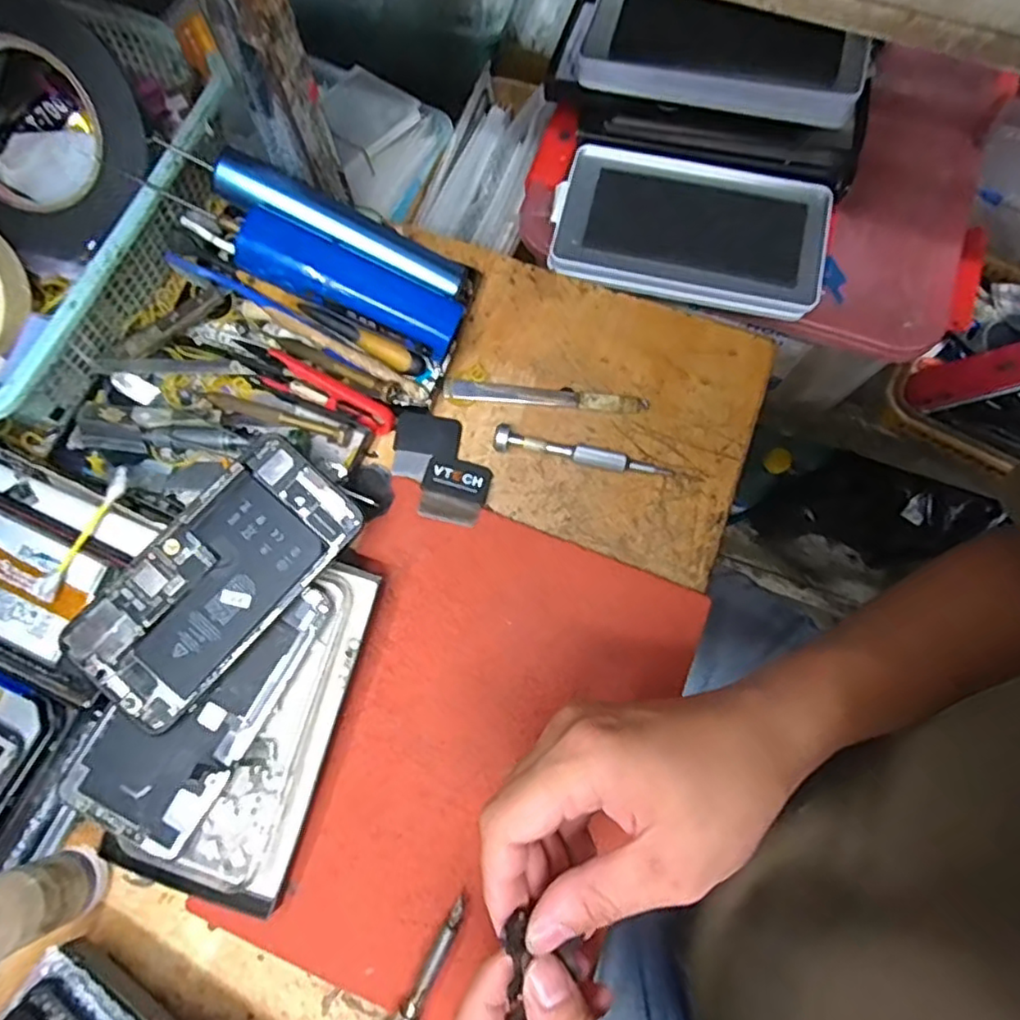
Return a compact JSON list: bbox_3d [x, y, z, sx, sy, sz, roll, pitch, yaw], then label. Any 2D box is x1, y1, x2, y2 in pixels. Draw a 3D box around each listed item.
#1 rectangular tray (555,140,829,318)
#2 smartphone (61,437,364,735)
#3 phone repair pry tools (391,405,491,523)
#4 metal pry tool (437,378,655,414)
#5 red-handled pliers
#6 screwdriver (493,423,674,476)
[{"bbox_3d":[0.129,-0.199,0.457,0.185,0.018,0.104,12,75,3],"label":"rectangular tray"},{"bbox_3d":[-0.156,0.036,0.345,0.074,0.005,0.153,43,81,2],"label":"smartphone"},{"bbox_3d":[-0.042,-0.027,0.397,0.057,0.004,0.072,4,69,-3],"label":"phone repair pry tools"},{"bbox_3d":[0.022,-0.073,0.413,0.129,0.004,0.013,6,75,1],"label":"metal pry tool"},{"bbox_3d":[-0.120,-0.075,0.397,0.099,0.030,0.017,23,76,6],"label":"red-handled pliers"},{"bbox_3d":[0.044,-0.034,0.394,0.108,0.015,0.013,11,75,3],"label":"screwdriver"}]

